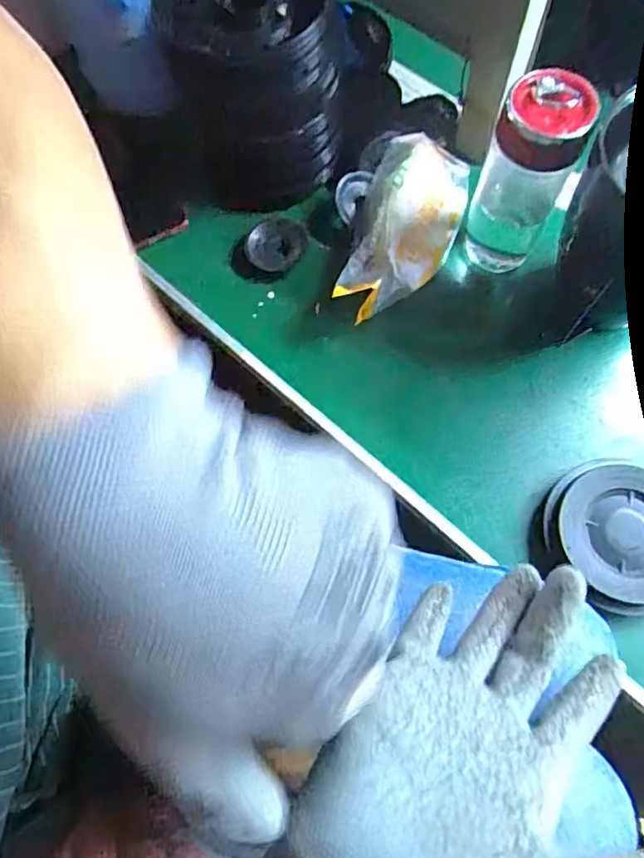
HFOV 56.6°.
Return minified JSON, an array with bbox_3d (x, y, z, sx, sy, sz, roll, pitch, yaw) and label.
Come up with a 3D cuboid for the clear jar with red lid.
[{"bbox_3d":[0.173,-0.214,0.520,0.069,0.174,0.063,15,71,8],"label":"clear jar with red lid"}]

